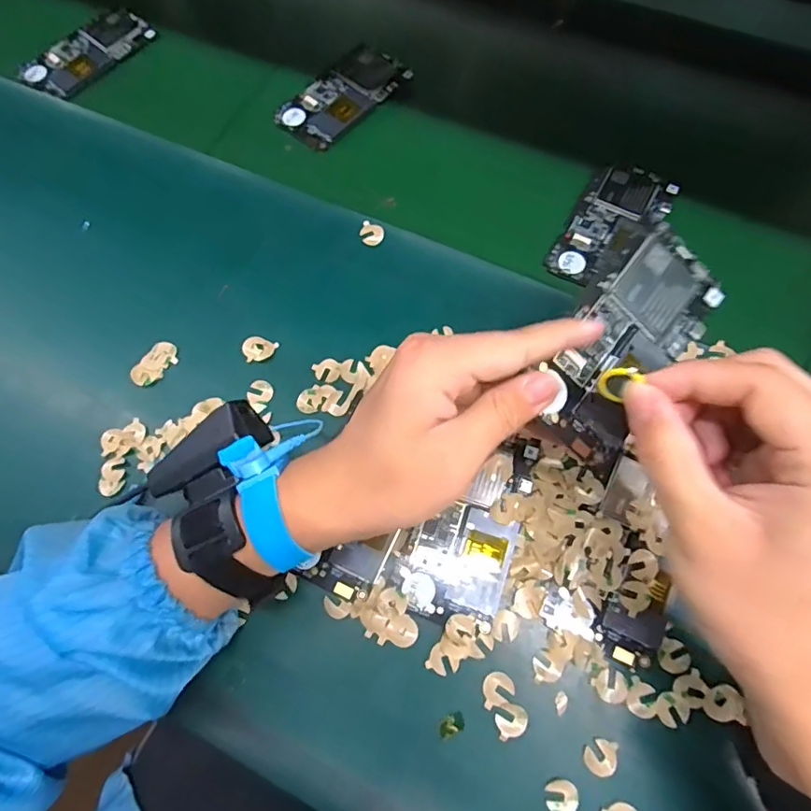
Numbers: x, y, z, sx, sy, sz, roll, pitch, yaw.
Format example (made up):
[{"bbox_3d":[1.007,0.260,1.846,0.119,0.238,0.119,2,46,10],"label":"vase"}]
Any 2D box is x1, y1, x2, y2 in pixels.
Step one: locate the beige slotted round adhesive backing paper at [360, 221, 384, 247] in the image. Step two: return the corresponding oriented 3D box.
[{"bbox_3d":[-0.026,-0.133,0.415,0.018,0.004,0.019,0,70,1],"label":"beige slotted round adhesive backing paper"}]

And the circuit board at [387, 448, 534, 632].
[{"bbox_3d":[0.036,0.079,0.333,0.064,0.007,0.106,19,69,9],"label":"circuit board"}]

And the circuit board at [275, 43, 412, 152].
[{"bbox_3d":[-0.057,-0.284,0.486,0.064,0.004,0.126,38,73,16],"label":"circuit board"}]

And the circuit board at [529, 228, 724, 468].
[{"bbox_3d":[0.117,-0.031,0.281,0.059,0.005,0.123,39,84,-12],"label":"circuit board"}]

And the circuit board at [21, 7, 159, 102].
[{"bbox_3d":[-0.302,-0.340,0.516,0.069,0.006,0.125,39,74,16],"label":"circuit board"}]

